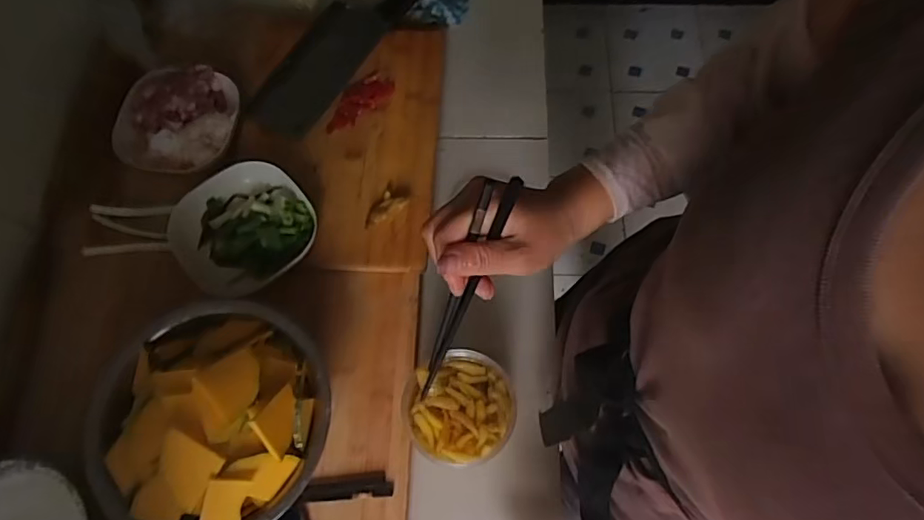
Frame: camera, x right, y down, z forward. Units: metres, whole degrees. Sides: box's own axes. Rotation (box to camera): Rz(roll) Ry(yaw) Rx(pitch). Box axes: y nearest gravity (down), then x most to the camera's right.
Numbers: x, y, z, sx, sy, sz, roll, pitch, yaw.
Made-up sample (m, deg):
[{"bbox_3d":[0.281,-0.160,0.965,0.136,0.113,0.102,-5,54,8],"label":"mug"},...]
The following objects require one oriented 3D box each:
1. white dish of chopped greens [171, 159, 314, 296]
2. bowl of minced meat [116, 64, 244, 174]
[{"bbox_3d":[-0.243,-0.036,0.603,0.144,0.034,0.143,0,69,-1],"label":"white dish of chopped greens"},{"bbox_3d":[-0.347,-0.171,0.659,0.149,0.038,0.136,0,69,-1],"label":"bowl of minced meat"}]

